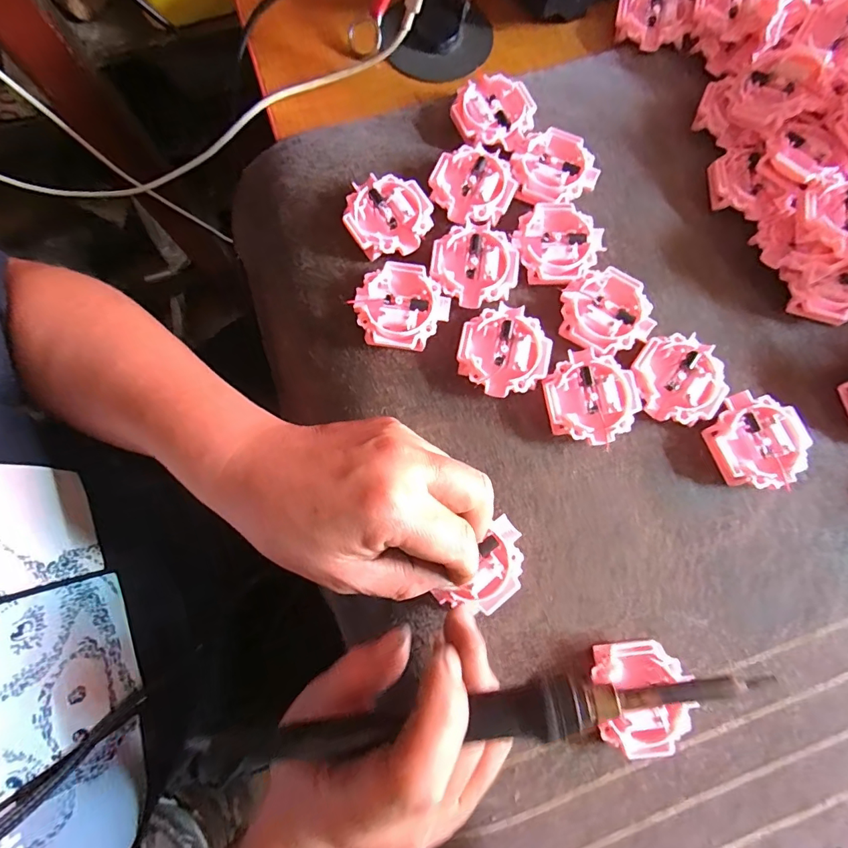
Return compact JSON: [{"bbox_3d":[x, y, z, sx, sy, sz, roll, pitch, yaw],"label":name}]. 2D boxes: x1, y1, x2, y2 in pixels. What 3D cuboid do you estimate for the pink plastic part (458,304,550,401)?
[{"bbox_3d":[0.047,-0.043,0.271,0.051,0.015,0.053,0,79,-1],"label":"pink plastic part"}]

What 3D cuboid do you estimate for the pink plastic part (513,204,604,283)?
[{"bbox_3d":[0.083,-0.113,0.286,0.052,0.013,0.051,0,79,-1],"label":"pink plastic part"}]

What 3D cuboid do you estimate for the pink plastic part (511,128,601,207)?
[{"bbox_3d":[0.085,-0.167,0.299,0.053,0.014,0.051,0,79,-1],"label":"pink plastic part"}]

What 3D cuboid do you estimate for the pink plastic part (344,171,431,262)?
[{"bbox_3d":[-0.022,-0.129,0.288,0.052,0.016,0.049,0,79,-1],"label":"pink plastic part"}]

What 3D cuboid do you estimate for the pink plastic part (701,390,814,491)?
[{"bbox_3d":[0.193,0.010,0.264,0.052,0.016,0.055,-20,80,-5],"label":"pink plastic part"}]

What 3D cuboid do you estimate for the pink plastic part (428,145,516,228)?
[{"bbox_3d":[0.030,-0.151,0.294,0.051,0.016,0.051,0,79,-1],"label":"pink plastic part"}]

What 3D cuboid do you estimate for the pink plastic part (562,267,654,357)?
[{"bbox_3d":[0.110,-0.067,0.278,0.052,0.017,0.050,-22,80,-6],"label":"pink plastic part"}]

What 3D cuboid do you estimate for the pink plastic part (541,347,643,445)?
[{"bbox_3d":[0.097,-0.016,0.266,0.052,0.015,0.054,0,79,-1],"label":"pink plastic part"}]

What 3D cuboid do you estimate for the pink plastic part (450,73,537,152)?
[{"bbox_3d":[0.046,-0.209,0.307,0.053,0.017,0.050,13,79,1],"label":"pink plastic part"}]

